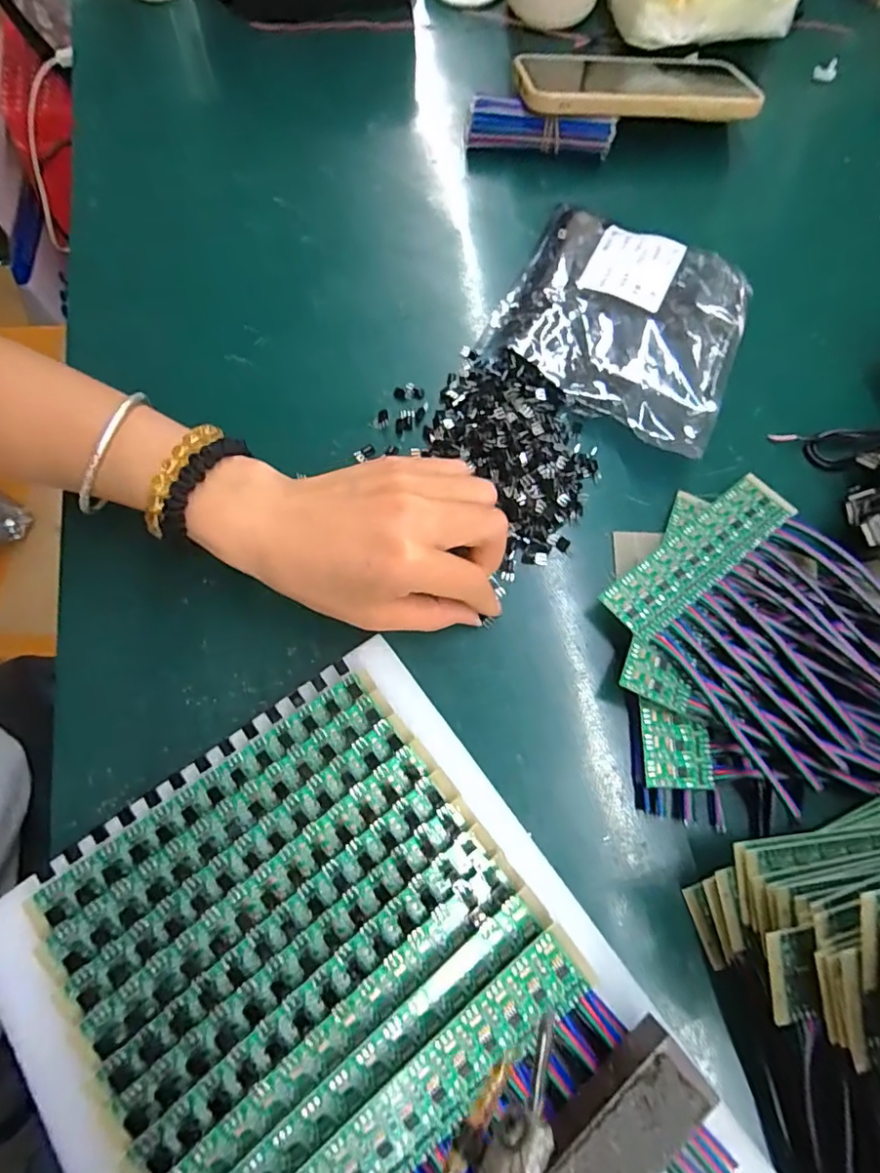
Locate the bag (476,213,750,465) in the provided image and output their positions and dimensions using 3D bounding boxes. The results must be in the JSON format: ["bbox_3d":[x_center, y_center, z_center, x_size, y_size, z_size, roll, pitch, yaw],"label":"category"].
[{"bbox_3d":[0.112,-0.167,0.339,0.141,0.021,0.154,24,72,8],"label":"bag"}]

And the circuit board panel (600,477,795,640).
[{"bbox_3d":[0.139,-0.018,0.294,0.125,0.004,0.033,-36,70,-18],"label":"circuit board panel"}]

